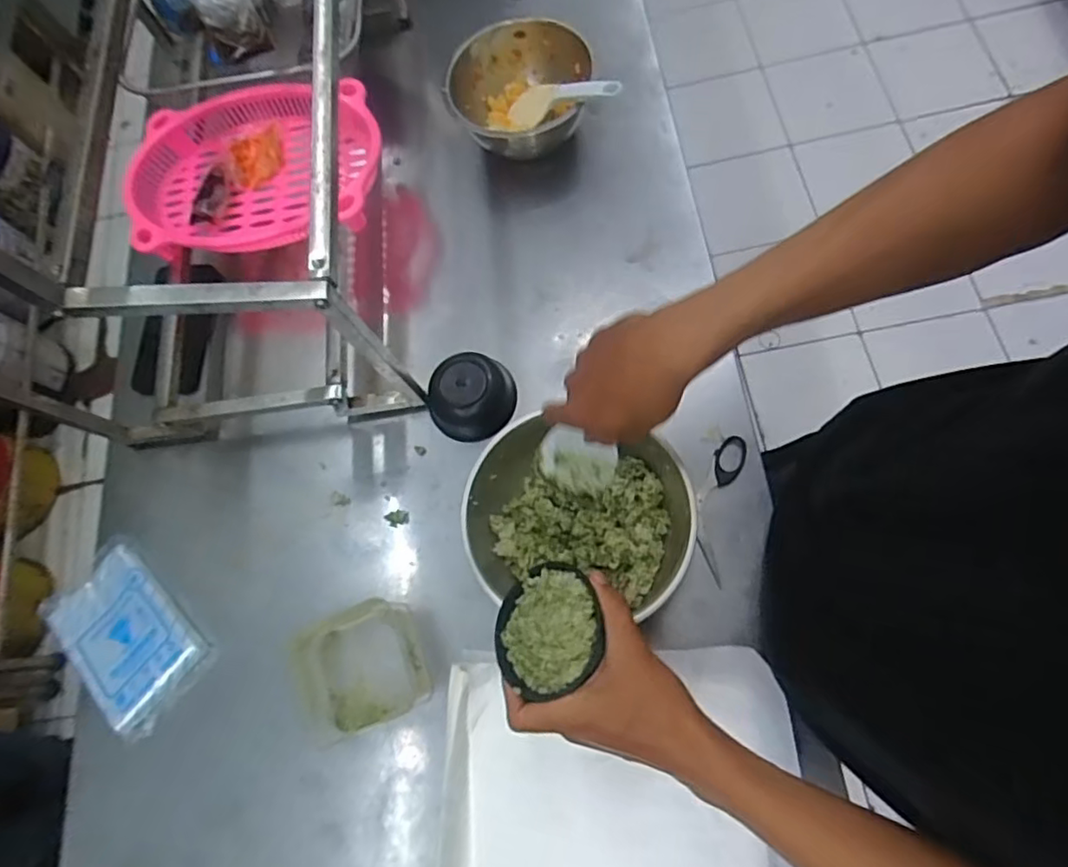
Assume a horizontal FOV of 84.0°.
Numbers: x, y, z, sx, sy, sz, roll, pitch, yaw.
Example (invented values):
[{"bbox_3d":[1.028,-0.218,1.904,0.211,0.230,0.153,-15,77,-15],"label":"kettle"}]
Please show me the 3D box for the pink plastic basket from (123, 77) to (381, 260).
[{"bbox_3d":[-0.306,-0.291,0.658,0.277,0.052,0.204,-5,71,6],"label":"pink plastic basket"}]

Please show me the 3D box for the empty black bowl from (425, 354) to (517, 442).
[{"bbox_3d":[-0.063,-0.038,0.598,0.085,0.042,0.084,-2,71,7],"label":"empty black bowl"}]

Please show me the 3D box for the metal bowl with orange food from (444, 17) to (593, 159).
[{"bbox_3d":[-0.020,-0.382,0.672,0.145,0.073,0.156,0,75,1],"label":"metal bowl with orange food"}]

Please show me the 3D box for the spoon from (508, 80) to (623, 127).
[{"bbox_3d":[0.028,-0.371,0.652,0.049,0.020,0.192,-51,38,-11],"label":"spoon"}]

